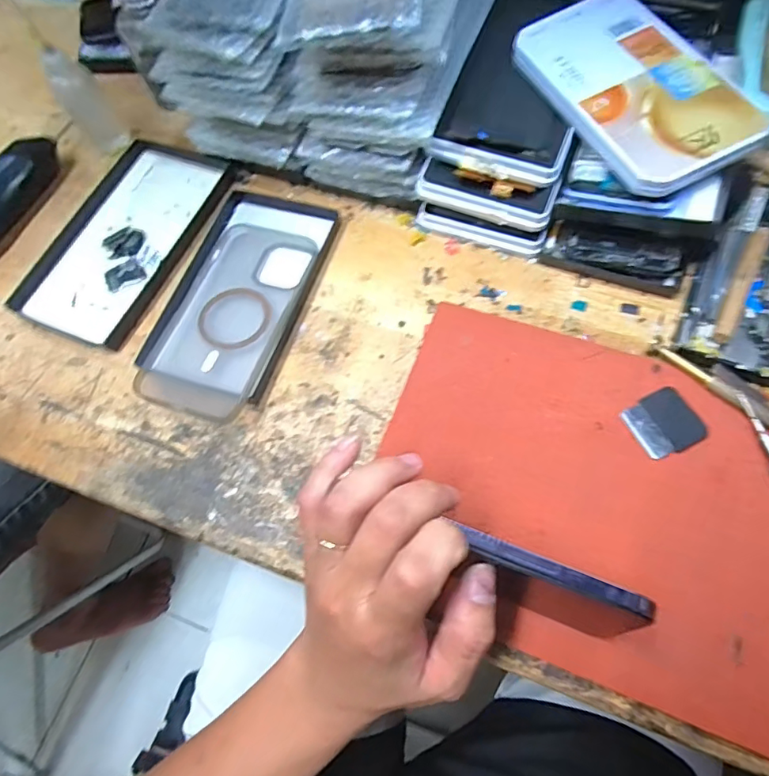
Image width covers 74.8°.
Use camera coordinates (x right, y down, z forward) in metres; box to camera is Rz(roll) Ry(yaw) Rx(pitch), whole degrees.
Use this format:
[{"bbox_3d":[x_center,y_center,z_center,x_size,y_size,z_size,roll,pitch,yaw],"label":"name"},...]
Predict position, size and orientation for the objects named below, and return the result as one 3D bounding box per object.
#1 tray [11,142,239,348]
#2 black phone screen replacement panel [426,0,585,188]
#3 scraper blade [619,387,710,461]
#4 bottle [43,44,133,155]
[{"bbox_3d":[-0.214,-0.131,0.426,0.111,0.013,0.195,18,70,13],"label":"tray"},{"bbox_3d":[0.108,-0.236,0.380,0.094,0.015,0.172,22,78,7],"label":"black phone screen replacement panel"},{"bbox_3d":[0.178,0.023,0.321,0.041,0.004,0.038,-28,67,-6],"label":"scraper blade"},{"bbox_3d":[-0.266,-0.256,0.446,0.036,0.093,0.037,-35,68,-9],"label":"bottle"}]

